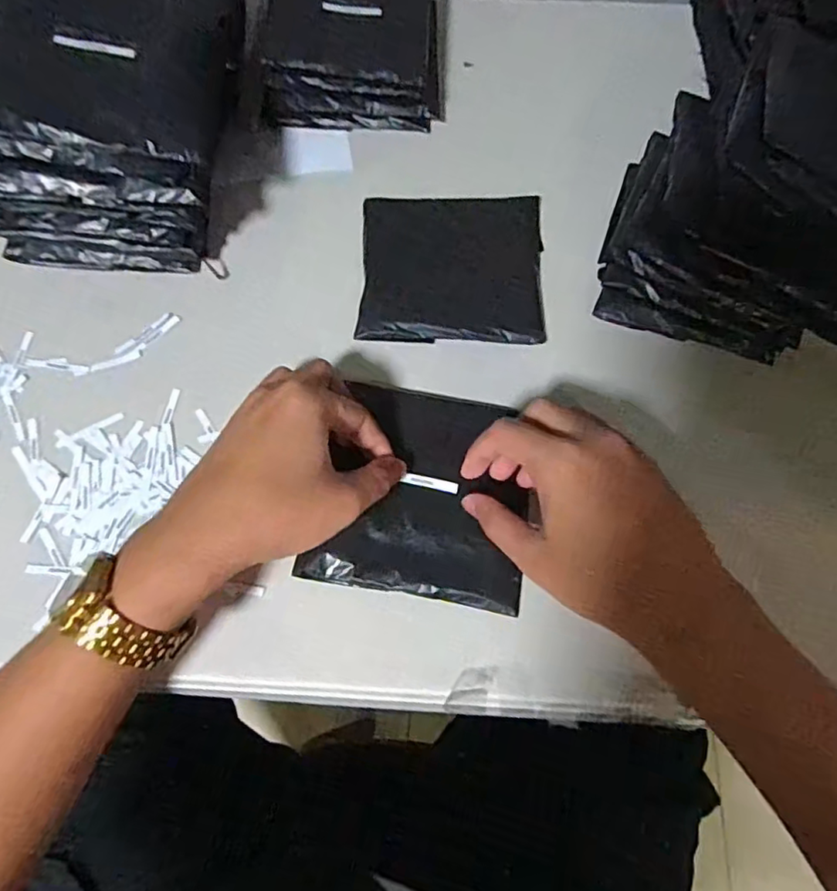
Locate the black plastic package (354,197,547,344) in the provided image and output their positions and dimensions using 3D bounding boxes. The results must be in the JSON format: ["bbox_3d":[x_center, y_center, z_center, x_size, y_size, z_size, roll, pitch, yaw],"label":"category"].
[{"bbox_3d":[0.026,-0.132,0.442,0.129,0.011,0.129,2,69,1],"label":"black plastic package"}]

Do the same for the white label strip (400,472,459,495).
[{"bbox_3d":[0.008,0.023,0.374,0.034,0.004,0.007,13,69,-3],"label":"white label strip"}]

